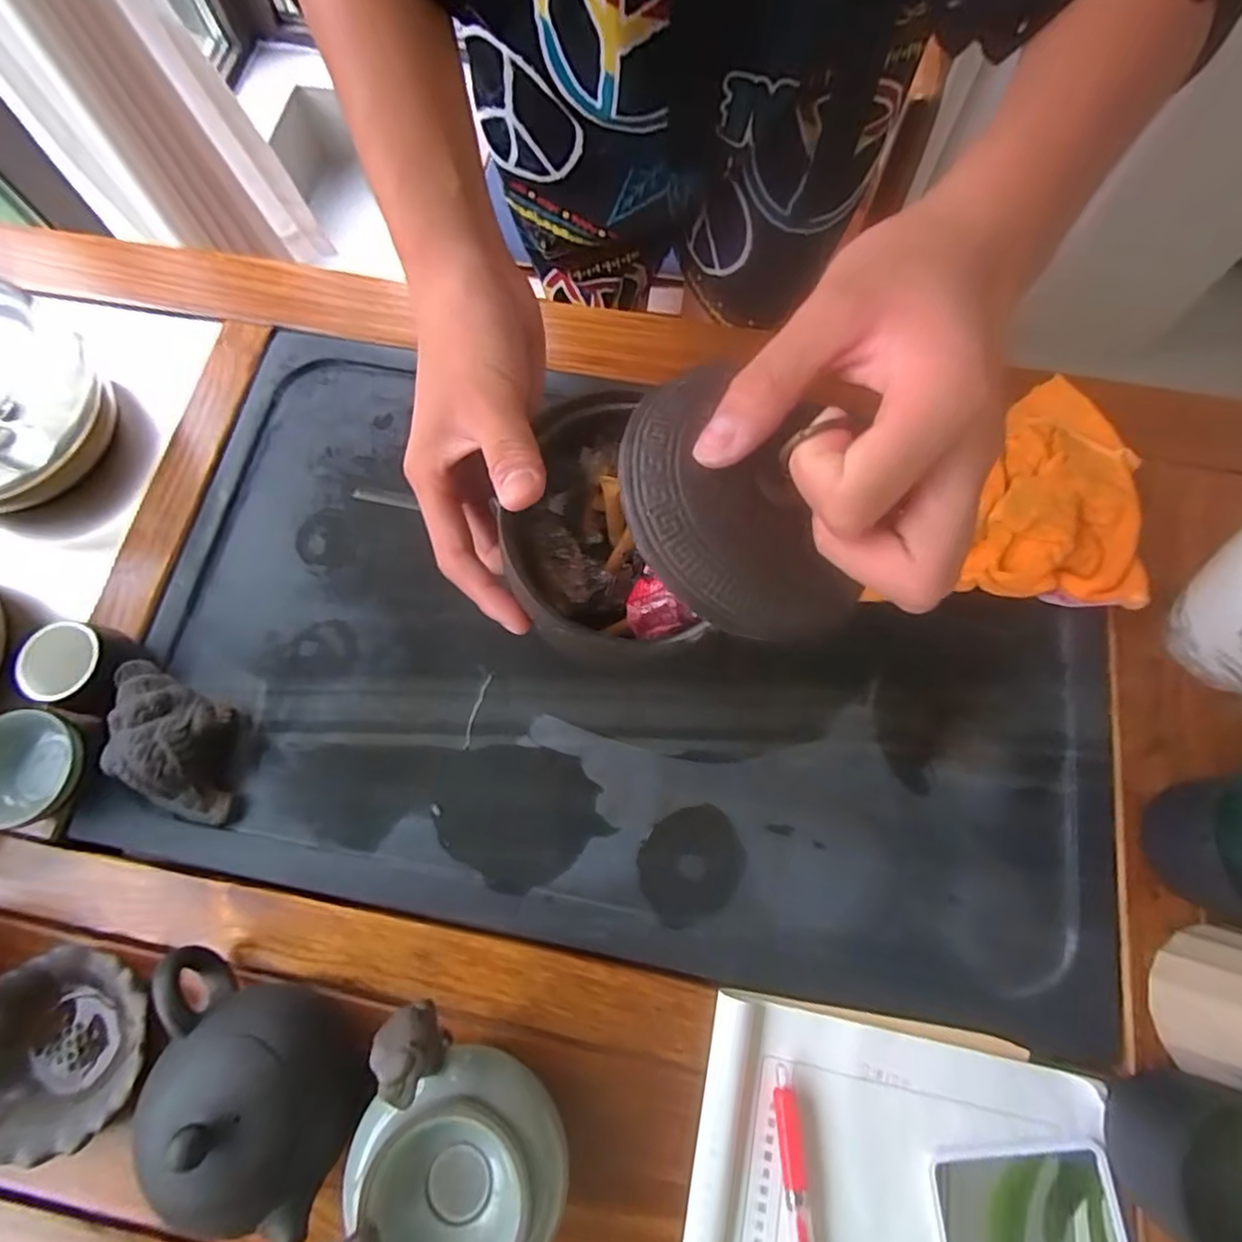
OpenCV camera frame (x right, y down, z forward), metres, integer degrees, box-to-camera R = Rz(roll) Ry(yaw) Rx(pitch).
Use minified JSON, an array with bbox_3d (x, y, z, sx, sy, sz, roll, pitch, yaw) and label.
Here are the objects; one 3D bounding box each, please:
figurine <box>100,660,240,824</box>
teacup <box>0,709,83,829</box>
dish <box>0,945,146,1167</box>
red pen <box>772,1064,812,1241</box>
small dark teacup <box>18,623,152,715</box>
[{"bbox_3d":[-0.258,0.070,0.365,0.057,0.043,0.082,2,72,1],"label":"figurine"},{"bbox_3d":[-0.334,0.085,0.362,0.062,0.028,0.061,6,71,4],"label":"teacup"},{"bbox_3d":[-0.287,0.218,0.326,0.087,0.017,0.088,-1,70,2],"label":"dish"},{"bbox_3d":[0.083,0.289,0.291,0.010,0.016,0.140,-4,70,1],"label":"red pen"},{"bbox_3d":[-0.316,0.029,0.377,0.047,0.042,0.050,17,73,6],"label":"small dark teacup"}]

